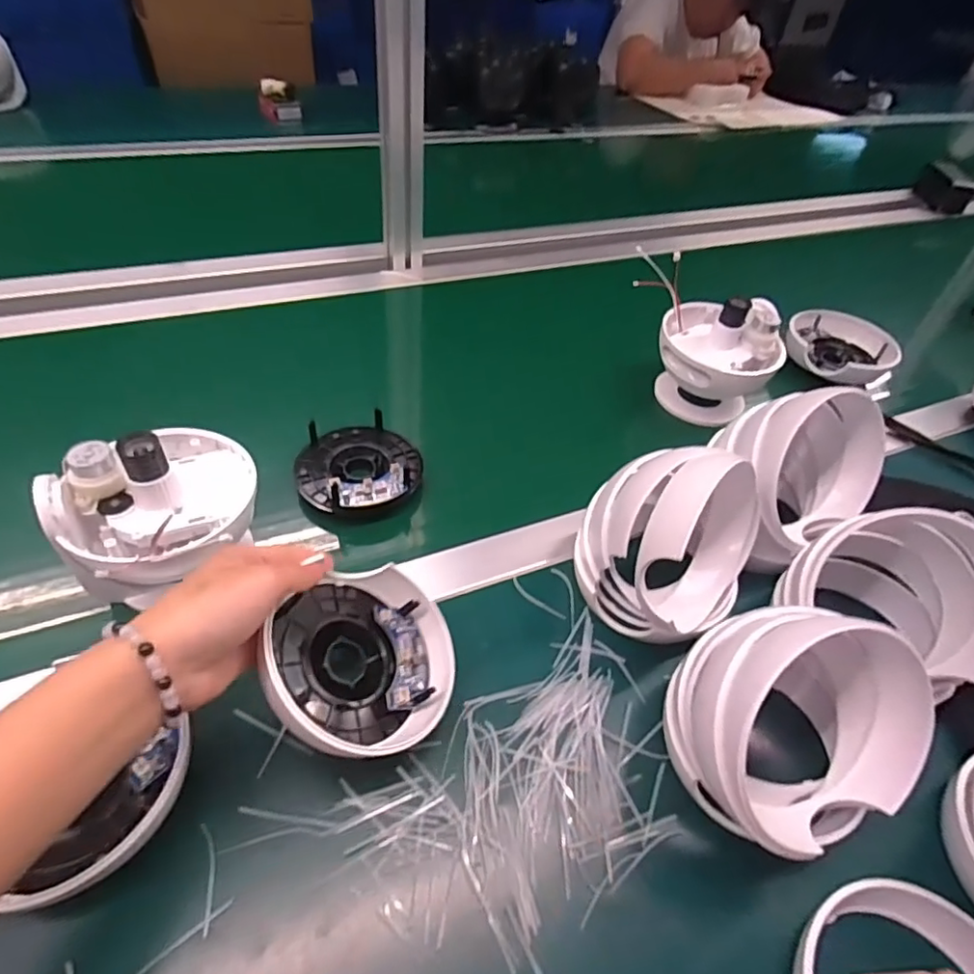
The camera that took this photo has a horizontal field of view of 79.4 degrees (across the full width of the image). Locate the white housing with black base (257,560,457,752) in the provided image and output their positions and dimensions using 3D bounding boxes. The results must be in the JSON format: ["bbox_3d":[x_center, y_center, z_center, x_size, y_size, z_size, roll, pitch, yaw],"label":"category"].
[{"bbox_3d":[-0.077,0.103,0.353,0.106,0.035,0.106,20,45,-21],"label":"white housing with black base"}]

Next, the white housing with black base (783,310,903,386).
[{"bbox_3d":[0.402,-0.158,0.660,0.095,0.033,0.117,-32,59,-31],"label":"white housing with black base"}]

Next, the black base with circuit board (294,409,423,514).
[{"bbox_3d":[-0.105,-0.019,0.485,0.100,0.029,0.094,4,48,-4],"label":"black base with circuit board"}]

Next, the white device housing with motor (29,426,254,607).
[{"bbox_3d":[-0.207,0.003,0.369,0.114,0.064,0.115,-27,57,-28],"label":"white device housing with motor"}]

